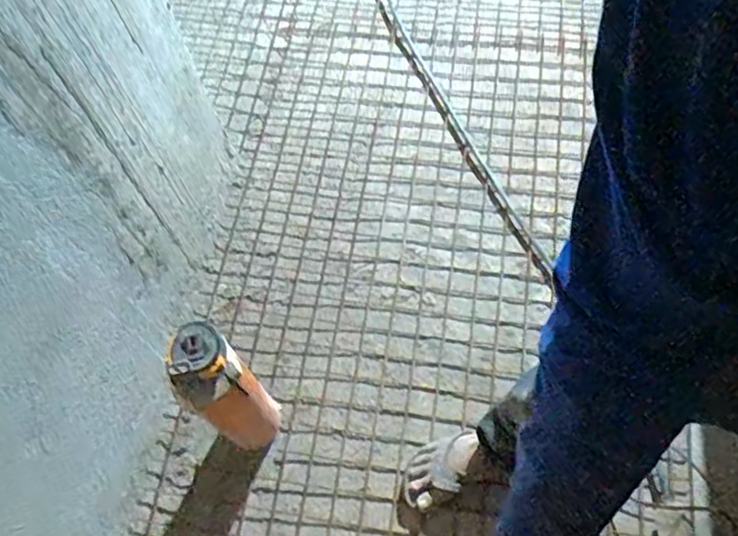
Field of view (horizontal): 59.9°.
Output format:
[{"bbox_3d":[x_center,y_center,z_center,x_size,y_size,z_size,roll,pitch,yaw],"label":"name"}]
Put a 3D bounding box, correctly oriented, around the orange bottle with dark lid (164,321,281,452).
[{"bbox_3d":[-0.235,0.221,1.095,0.120,0.464,0.087,-41,68,-18],"label":"orange bottle with dark lid"}]

